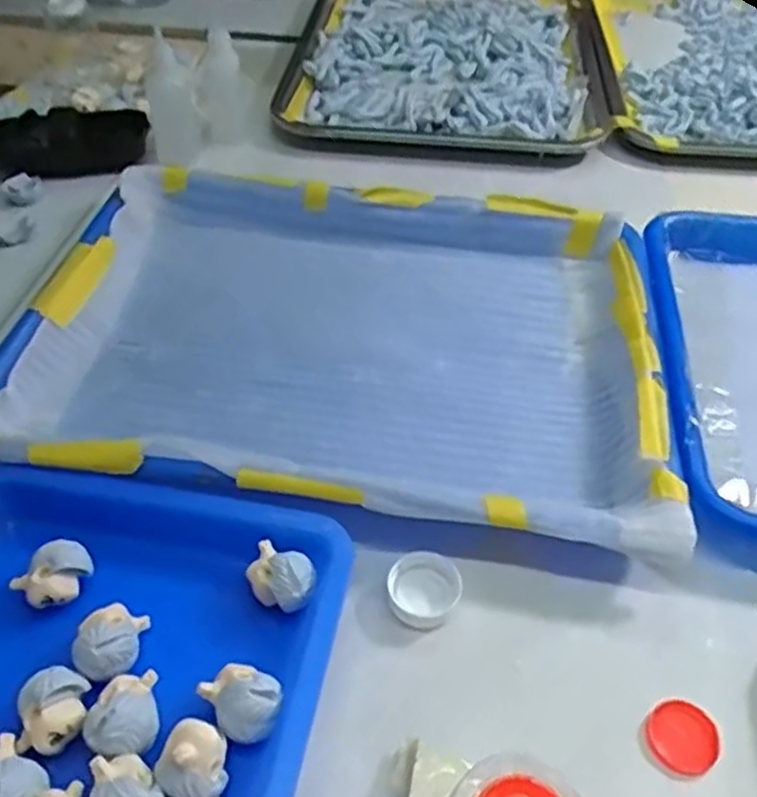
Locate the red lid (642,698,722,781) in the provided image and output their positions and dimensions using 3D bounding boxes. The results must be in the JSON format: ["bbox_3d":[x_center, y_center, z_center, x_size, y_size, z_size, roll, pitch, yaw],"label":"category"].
[{"bbox_3d":[0.113,0.126,0.281,0.025,0.004,0.028,34,54,28],"label":"red lid"}]

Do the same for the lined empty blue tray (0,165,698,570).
[{"bbox_3d":[-0.019,-0.041,0.415,0.330,0.035,0.252,6,46,5],"label":"lined empty blue tray"}]

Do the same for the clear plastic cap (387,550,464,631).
[{"bbox_3d":[0.019,0.080,0.320,0.032,0.009,0.029,-33,55,-29],"label":"clear plastic cap"}]

